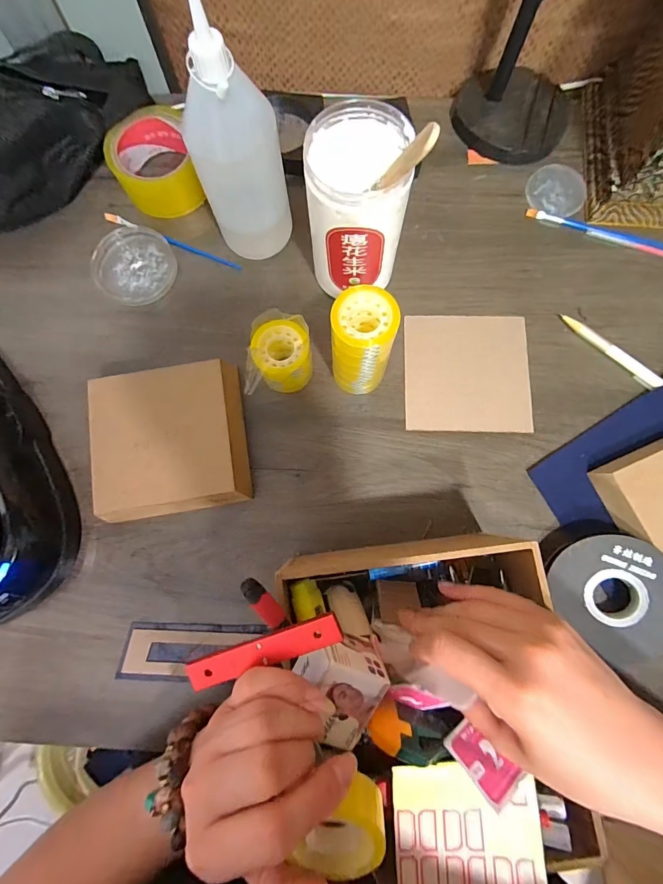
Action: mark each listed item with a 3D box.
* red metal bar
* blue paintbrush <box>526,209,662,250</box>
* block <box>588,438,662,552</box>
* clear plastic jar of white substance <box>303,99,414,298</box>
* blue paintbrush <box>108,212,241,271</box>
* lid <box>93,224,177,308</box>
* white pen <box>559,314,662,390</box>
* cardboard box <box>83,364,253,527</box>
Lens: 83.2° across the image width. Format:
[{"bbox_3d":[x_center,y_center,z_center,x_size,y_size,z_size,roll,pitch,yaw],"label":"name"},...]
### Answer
[{"bbox_3d":[-0.037,0.113,0.201,0.087,0.004,0.016,-23,81,7],"label":"red metal bar"},{"bbox_3d":[0.292,-0.230,0.406,0.160,0.005,0.012,16,81,4],"label":"blue paintbrush"},{"bbox_3d":[0.300,0.048,0.340,0.086,0.029,0.088,-23,81,-3],"label":"block"},{"bbox_3d":[0.021,-0.200,0.335,0.079,0.140,0.086,0,80,1],"label":"clear plastic jar of white substance"},{"bbox_3d":[-0.177,-0.221,0.408,0.163,0.011,0.011,23,82,5],"label":"blue paintbrush"},{"bbox_3d":[-0.211,-0.192,0.403,0.082,0.015,0.085,0,80,1],"label":"lid"},{"bbox_3d":[0.281,-0.092,0.377,0.114,0.008,0.013,42,84,7],"label":"white pen"},{"bbox_3d":[-0.149,0.000,0.353,0.135,0.044,0.129,-10,80,0],"label":"cardboard box"}]

